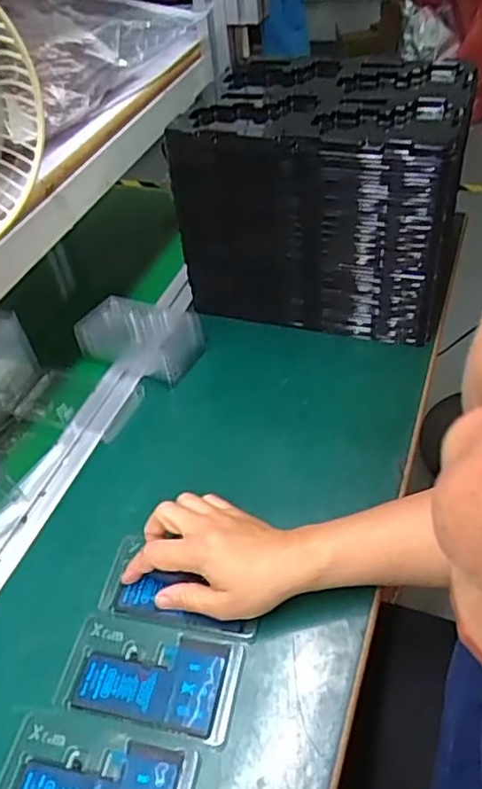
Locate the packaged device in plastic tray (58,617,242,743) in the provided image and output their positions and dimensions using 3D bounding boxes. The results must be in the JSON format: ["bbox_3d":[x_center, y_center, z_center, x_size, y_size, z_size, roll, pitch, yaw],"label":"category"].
[{"bbox_3d":[-0.068,0.207,0.461,0.129,0.008,0.069,5,46,12],"label":"packaged device in plastic tray"}]

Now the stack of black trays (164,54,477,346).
[{"bbox_3d":[0.096,-0.220,0.713,0.279,0.230,0.197,9,47,15],"label":"stack of black trays"}]

